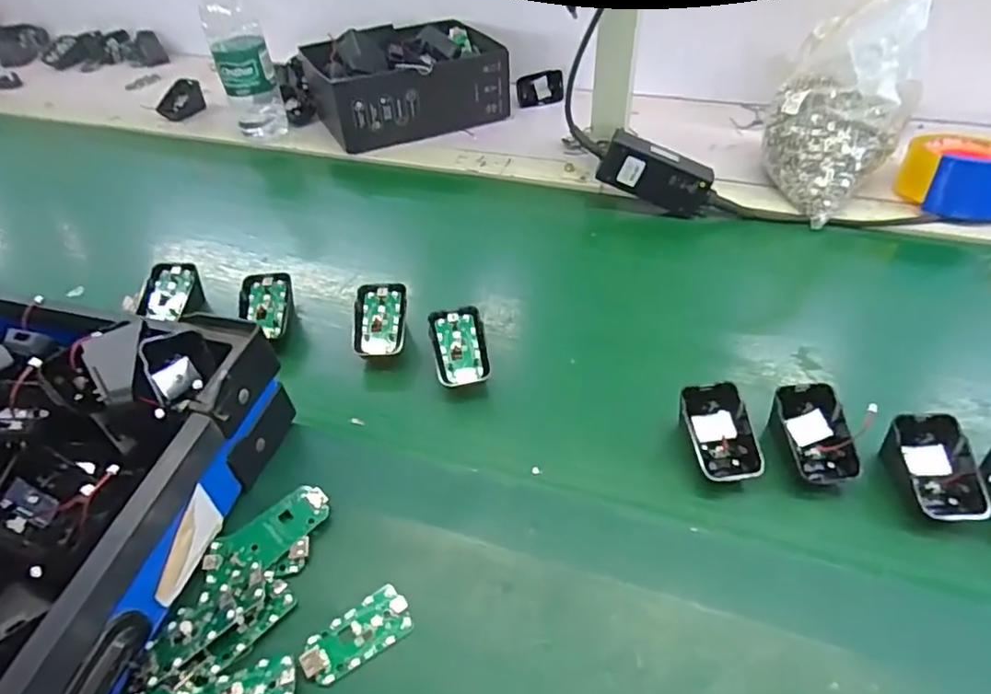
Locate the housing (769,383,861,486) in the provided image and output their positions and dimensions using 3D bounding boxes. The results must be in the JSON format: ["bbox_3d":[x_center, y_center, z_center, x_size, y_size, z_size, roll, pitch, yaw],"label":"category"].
[{"bbox_3d":[0.221,0.065,0.417,0.049,0.044,0.063,-5,45,0],"label":"housing"}]

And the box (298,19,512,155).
[{"bbox_3d":[-0.119,-0.365,0.816,0.237,0.092,0.180,-21,47,-15],"label":"box"}]

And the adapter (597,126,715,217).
[{"bbox_3d":[0.170,-0.179,0.622,0.119,0.055,0.025,22,45,-7],"label":"adapter"}]

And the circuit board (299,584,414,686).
[{"bbox_3d":[-0.081,0.168,0.347,0.063,0.004,0.032,-28,50,-21],"label":"circuit board"}]

